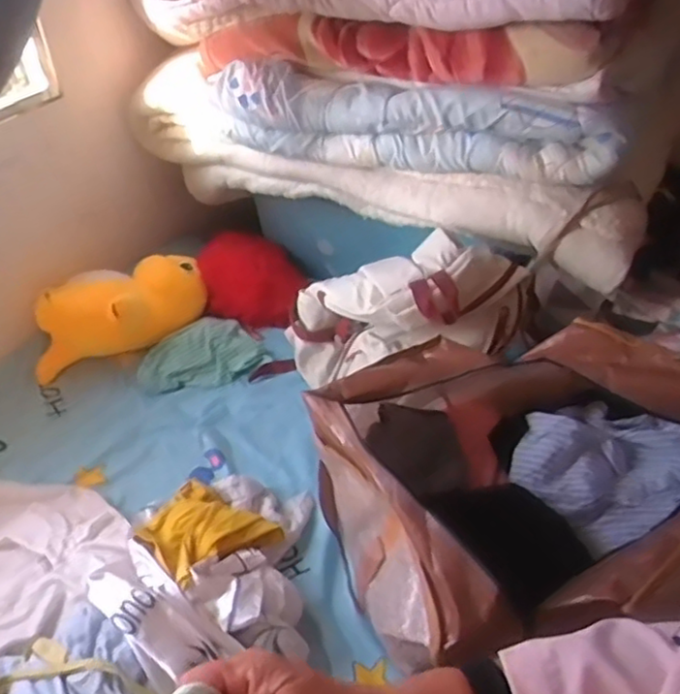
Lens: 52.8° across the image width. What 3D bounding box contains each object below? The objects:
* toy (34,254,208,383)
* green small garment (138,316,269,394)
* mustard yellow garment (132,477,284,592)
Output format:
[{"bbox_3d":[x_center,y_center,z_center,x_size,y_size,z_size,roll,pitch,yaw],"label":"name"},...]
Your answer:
[{"bbox_3d":[-0.408,-0.054,1.284,0.336,0.168,0.124,-30,50,-28],"label":"toy"},{"bbox_3d":[-0.265,0.012,1.321,0.242,0.050,0.147,-11,43,-10],"label":"green small garment"},{"bbox_3d":[-0.203,0.271,1.013,0.164,0.095,0.172,31,51,30],"label":"mustard yellow garment"}]

